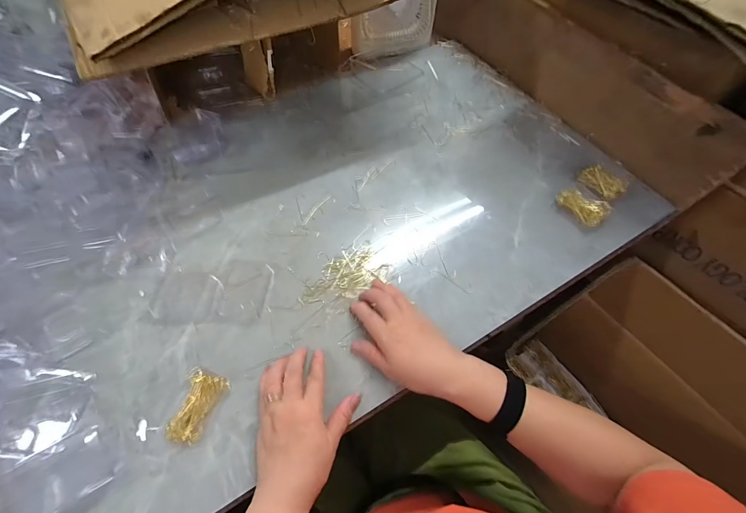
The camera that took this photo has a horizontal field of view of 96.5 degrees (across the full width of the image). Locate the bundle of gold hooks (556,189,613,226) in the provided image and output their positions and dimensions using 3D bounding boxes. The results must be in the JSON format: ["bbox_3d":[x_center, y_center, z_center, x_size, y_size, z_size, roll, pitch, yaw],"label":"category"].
[{"bbox_3d":[0.330,-0.081,0.525,0.044,0.030,0.070,-34,66,-21],"label":"bundle of gold hooks"}]

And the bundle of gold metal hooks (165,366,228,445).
[{"bbox_3d":[-0.196,0.165,0.367,0.044,0.014,0.070,18,59,8],"label":"bundle of gold metal hooks"}]

